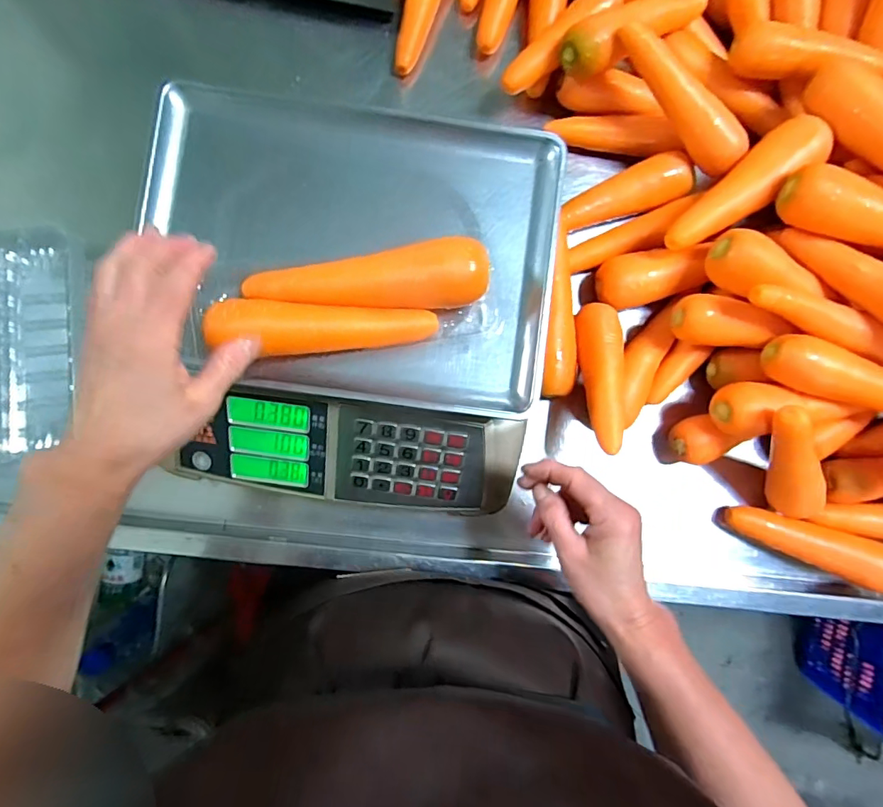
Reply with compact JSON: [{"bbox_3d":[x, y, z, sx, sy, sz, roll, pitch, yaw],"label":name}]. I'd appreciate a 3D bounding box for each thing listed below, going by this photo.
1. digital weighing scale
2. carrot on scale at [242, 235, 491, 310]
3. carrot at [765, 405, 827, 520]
[{"bbox_3d":[-0.080,-0.084,0.429,0.340,0.094,0.348,7,86,-2],"label":"digital weighing scale"},{"bbox_3d":[-0.057,-0.094,0.382,0.184,0.047,0.047,-5,87,-2],"label":"carrot on scale"},{"bbox_3d":[0.330,0.057,0.453,0.035,0.037,0.156,-35,124,-4],"label":"carrot"}]

